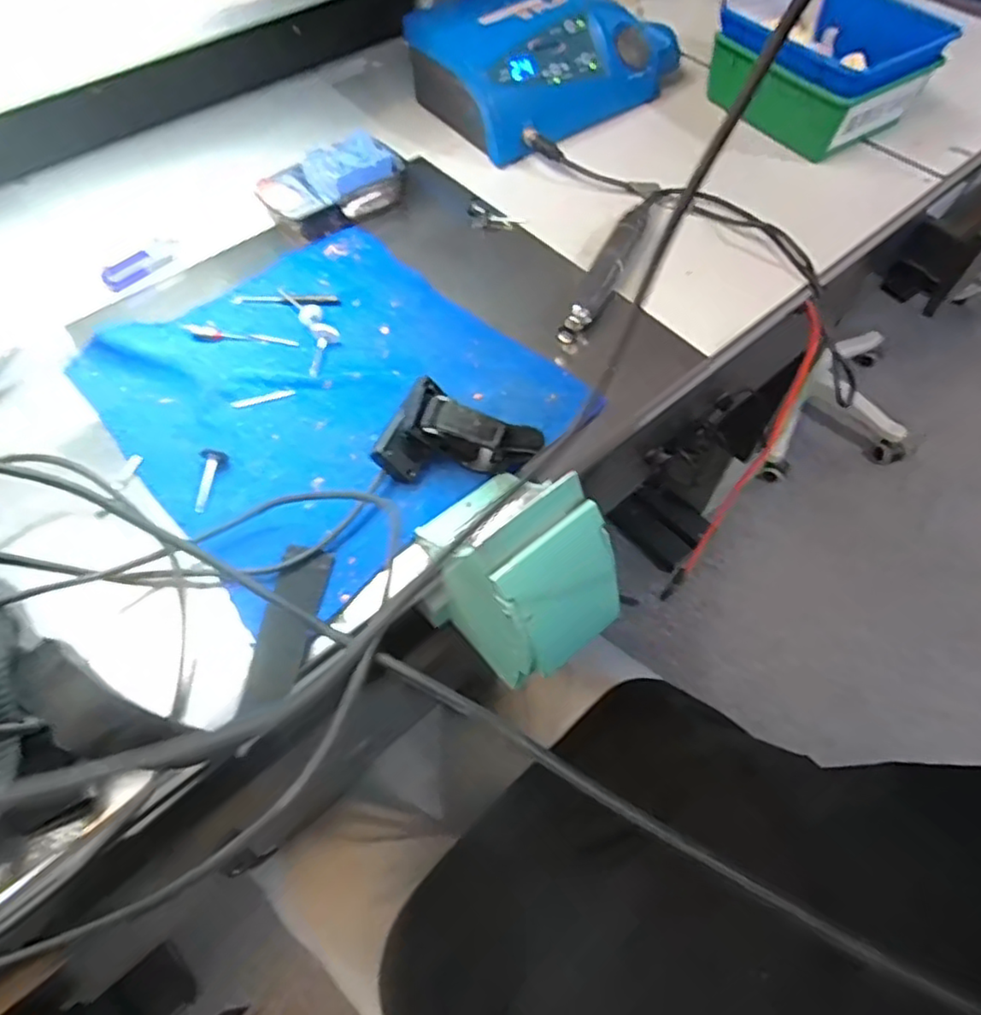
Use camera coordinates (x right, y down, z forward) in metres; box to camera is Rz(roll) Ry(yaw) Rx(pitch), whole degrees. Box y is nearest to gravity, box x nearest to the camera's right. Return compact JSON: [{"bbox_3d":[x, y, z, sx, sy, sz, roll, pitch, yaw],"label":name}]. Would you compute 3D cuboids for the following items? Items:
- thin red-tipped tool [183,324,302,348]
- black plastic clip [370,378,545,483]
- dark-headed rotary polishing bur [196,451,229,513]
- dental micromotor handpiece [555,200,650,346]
[{"bbox_3d":[-0.197,-0.133,0.509,0.094,0.004,0.014,11,57,5],"label":"thin red-tipped tool"},{"bbox_3d":[-0.021,-0.055,0.438,0.104,0.045,0.061,-1,58,-1],"label":"black plastic clip"},{"bbox_3d":[-0.190,-0.020,0.435,0.014,0.016,0.043,9,56,4],"label":"dark-headed rotary polishing bur"},{"bbox_3d":[0.097,-0.201,0.553,0.026,0.025,0.183,21,60,12],"label":"dental micromotor handpiece"}]

